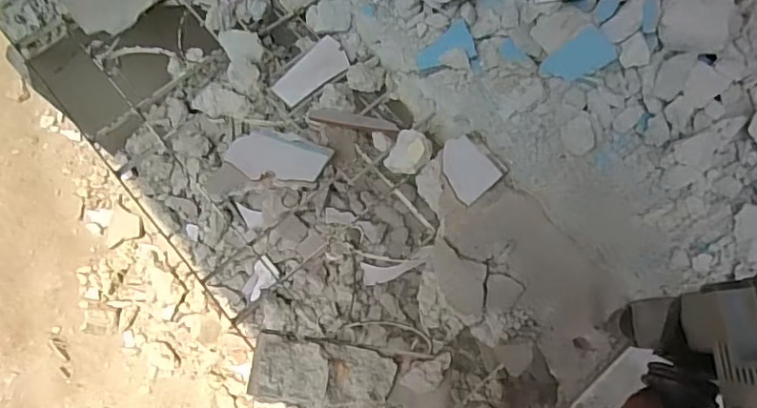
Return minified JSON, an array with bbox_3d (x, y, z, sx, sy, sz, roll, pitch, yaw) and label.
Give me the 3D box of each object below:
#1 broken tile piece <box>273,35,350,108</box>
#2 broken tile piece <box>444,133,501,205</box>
[{"bbox_3d":[-0.123,-0.238,1.009,0.142,0.012,0.086,-34,64,-6],"label":"broken tile piece"},{"bbox_3d":[0.137,-0.057,0.898,0.079,0.006,0.097,-40,77,-12],"label":"broken tile piece"}]

